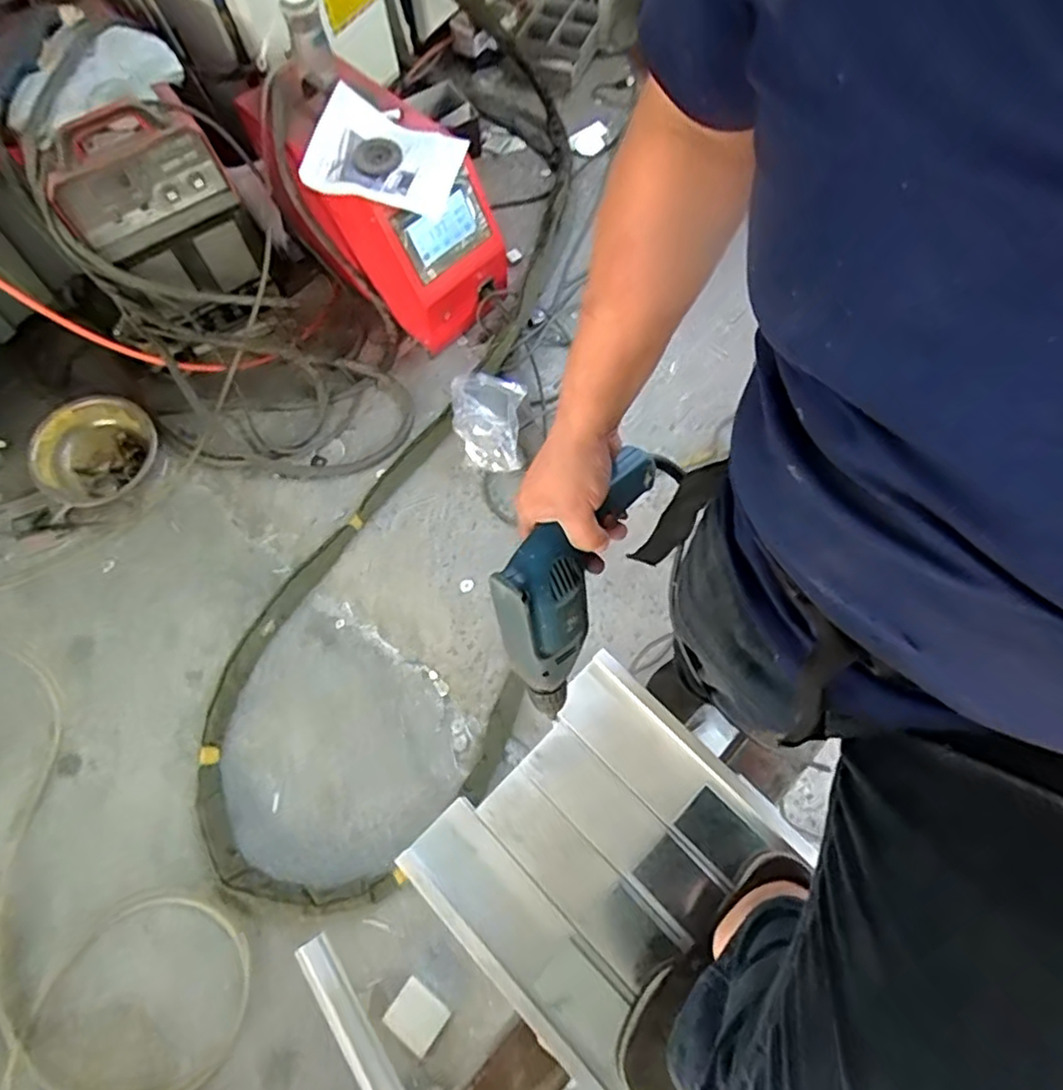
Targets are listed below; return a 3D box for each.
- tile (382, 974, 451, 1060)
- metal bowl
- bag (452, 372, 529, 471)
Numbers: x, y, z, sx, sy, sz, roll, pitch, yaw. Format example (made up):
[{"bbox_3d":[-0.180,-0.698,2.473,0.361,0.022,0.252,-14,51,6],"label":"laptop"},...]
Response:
[{"bbox_3d":[-0.195,0.796,1.119,0.090,0.005,0.080,34,60,17],"label":"tile"},{"bbox_3d":[-0.997,-0.213,1.504,0.221,0.110,0.278,26,73,11],"label":"metal bowl"},{"bbox_3d":[-0.102,-0.286,1.494,0.167,0.065,0.242,3,70,3],"label":"bag"}]

